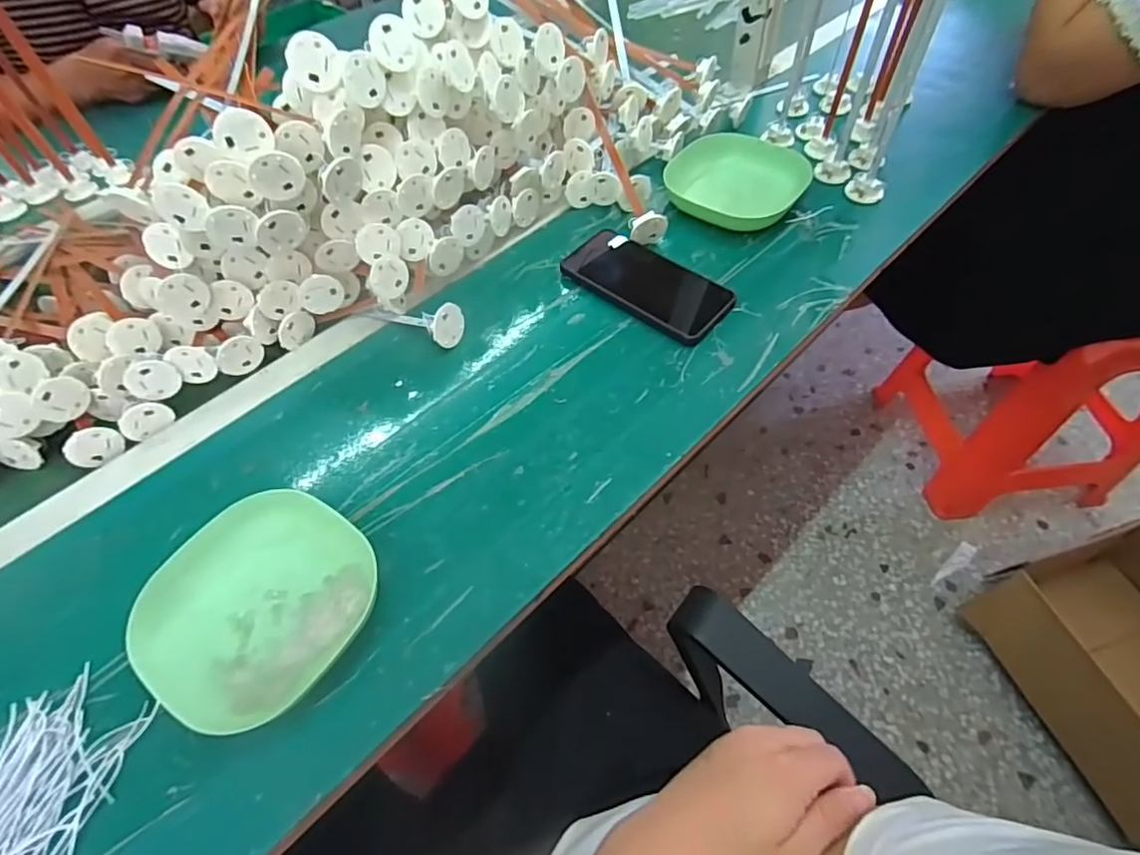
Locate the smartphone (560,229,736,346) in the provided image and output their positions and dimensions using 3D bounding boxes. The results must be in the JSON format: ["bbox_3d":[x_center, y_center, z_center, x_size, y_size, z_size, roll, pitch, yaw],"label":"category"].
[{"bbox_3d":[0.077,-0.143,0.546,0.162,0.015,0.082,38,66,22],"label":"smartphone"}]

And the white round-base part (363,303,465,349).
[{"bbox_3d":[-0.150,-0.100,0.535,0.100,0.034,0.034,10,56,29],"label":"white round-base part"}]

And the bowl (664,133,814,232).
[{"bbox_3d":[0.184,-0.278,0.623,0.144,0.031,0.138,-2,55,3],"label":"bowl"}]

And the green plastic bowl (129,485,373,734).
[{"bbox_3d":[-0.209,0.117,0.379,0.128,0.032,0.140,27,62,21],"label":"green plastic bowl"}]

